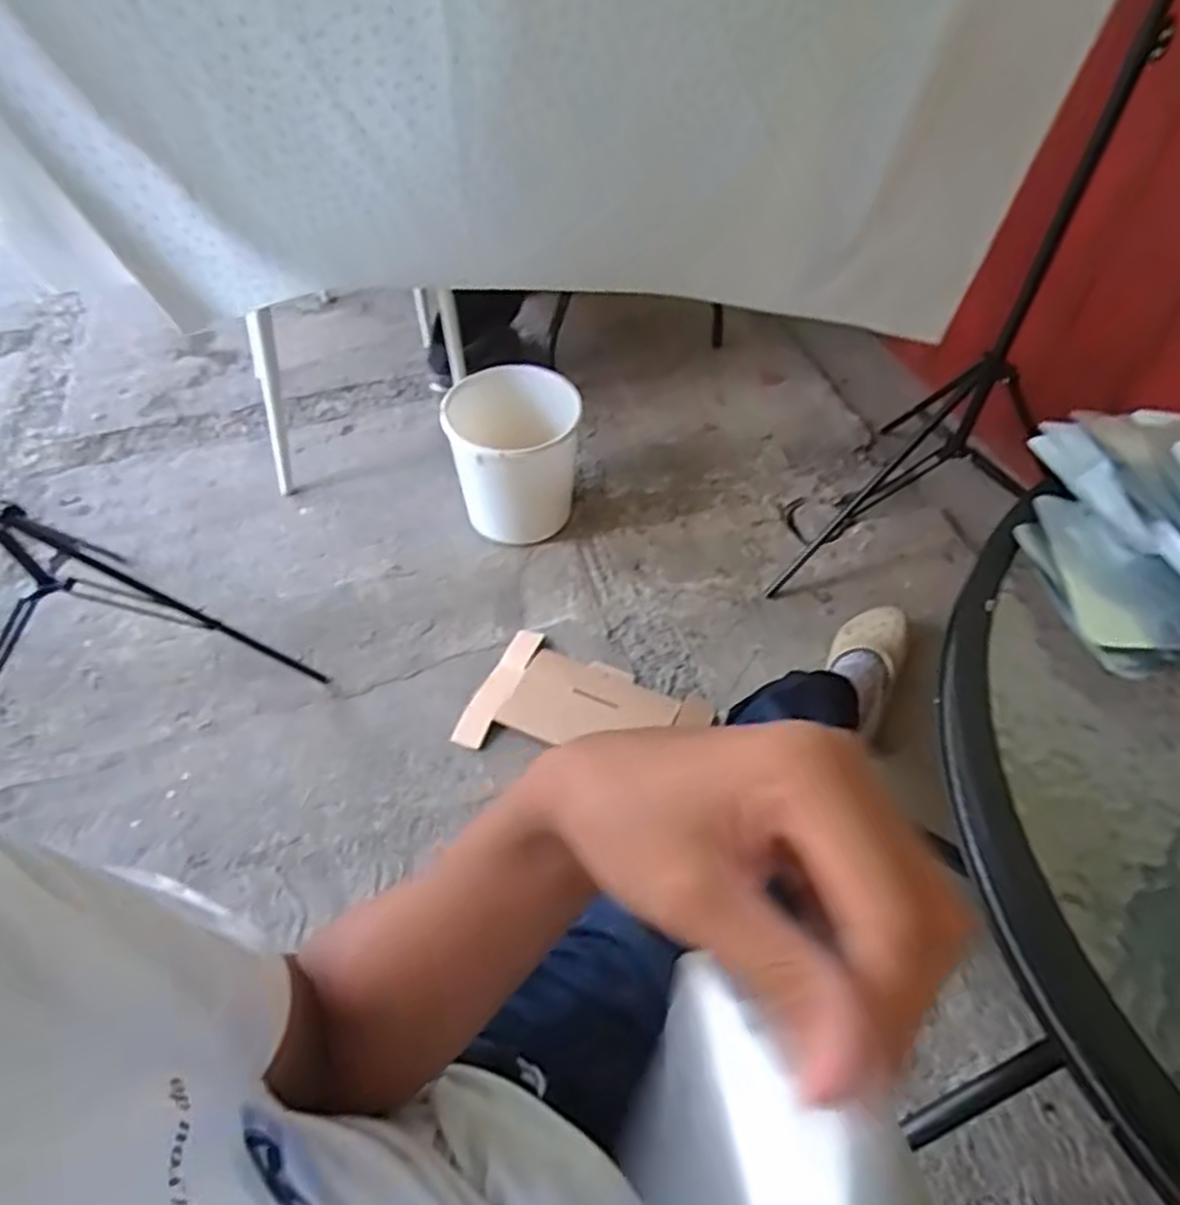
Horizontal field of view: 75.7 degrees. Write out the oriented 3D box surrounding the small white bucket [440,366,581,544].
[{"bbox_3d":[-0.125,-0.257,1.361,0.226,0.258,0.191,-10,52,-7],"label":"small white bucket"}]

